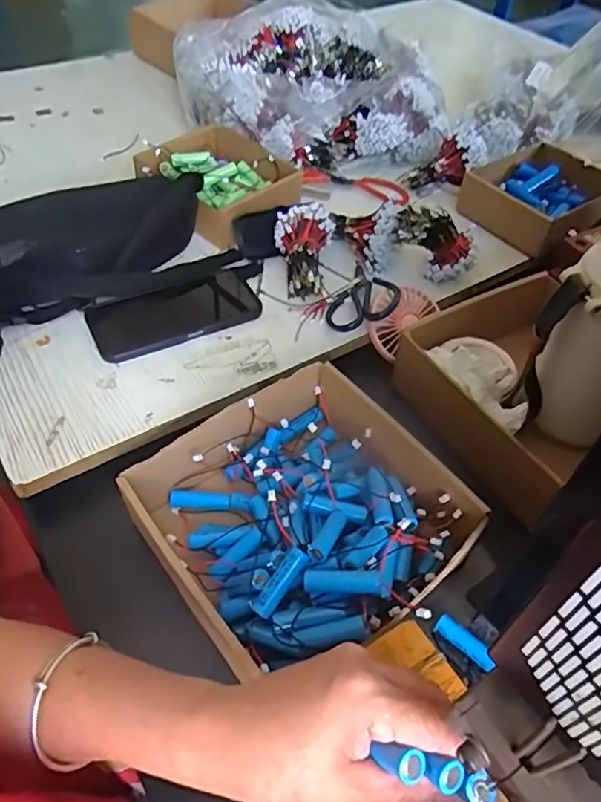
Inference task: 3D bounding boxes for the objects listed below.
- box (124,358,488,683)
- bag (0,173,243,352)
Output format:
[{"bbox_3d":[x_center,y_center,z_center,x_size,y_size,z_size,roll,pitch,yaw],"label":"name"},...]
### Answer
[{"bbox_3d":[0.006,0.086,0.446,0.214,0.073,0.202,-32,58,-26],"label":"box"},{"bbox_3d":[-0.243,-0.166,0.596,0.303,0.073,0.143,-26,56,-23],"label":"bag"}]

